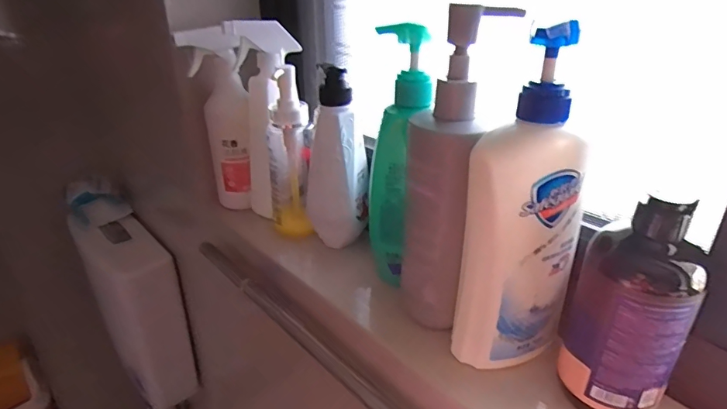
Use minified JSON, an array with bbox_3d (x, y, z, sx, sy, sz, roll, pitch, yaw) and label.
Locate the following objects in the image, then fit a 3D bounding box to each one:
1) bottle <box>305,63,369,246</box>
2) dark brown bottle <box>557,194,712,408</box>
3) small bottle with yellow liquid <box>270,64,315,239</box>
[{"bbox_3d":[-0.031,-0.045,0.509,0.070,0.188,0.050,5,27,10],"label":"bottle"},{"bbox_3d":[0.182,0.075,0.310,0.068,0.151,0.051,0,26,0],"label":"dark brown bottle"},{"bbox_3d":[-0.087,-0.059,0.548,0.048,0.199,0.038,-5,27,-10],"label":"small bottle with yellow liquid"}]

